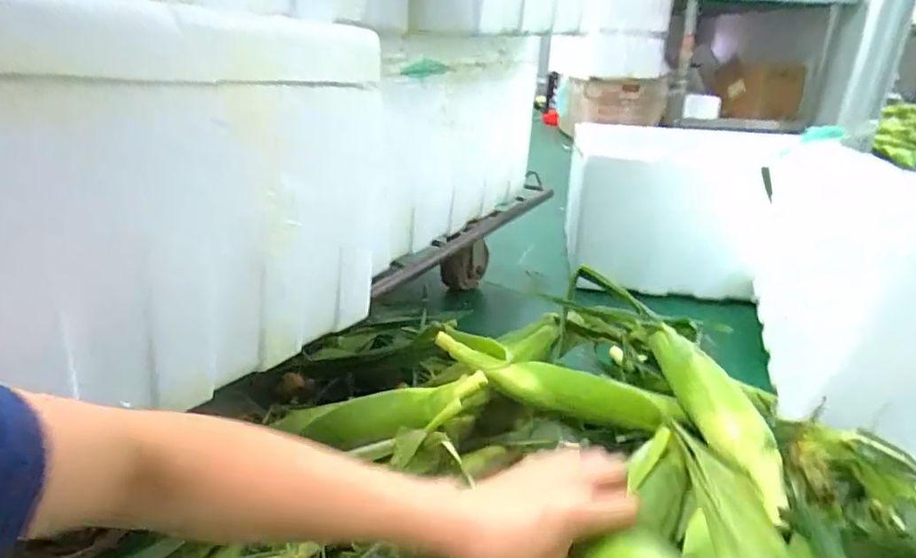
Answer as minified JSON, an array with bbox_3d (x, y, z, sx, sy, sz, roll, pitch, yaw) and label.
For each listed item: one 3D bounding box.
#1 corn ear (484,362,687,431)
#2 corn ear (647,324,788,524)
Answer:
[{"bbox_3d":[0.144,0.136,0.655,0.218,0.042,0.047,10,25,16],"label":"corn ear"},{"bbox_3d":[0.272,0.130,0.598,0.044,0.051,0.233,-3,41,-16],"label":"corn ear"}]

